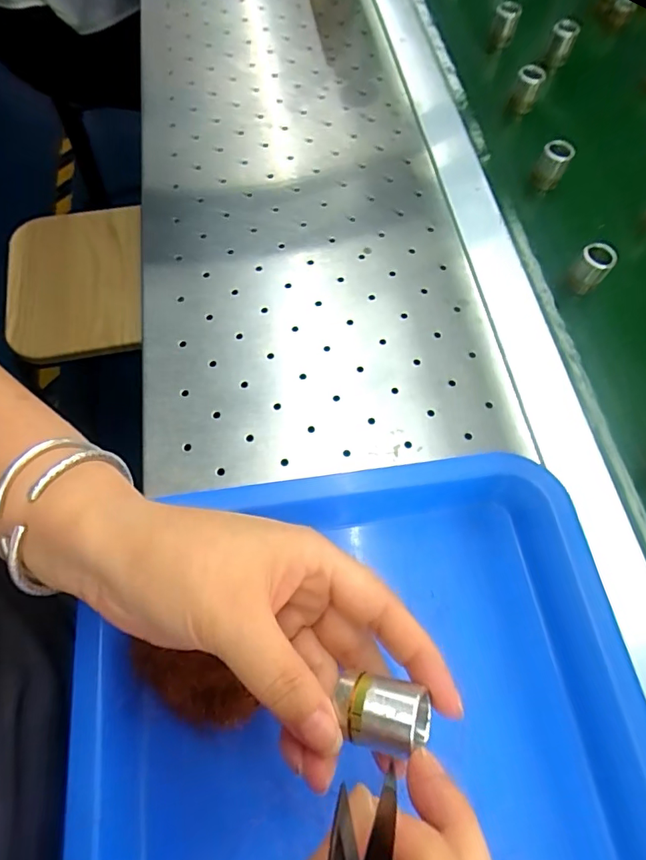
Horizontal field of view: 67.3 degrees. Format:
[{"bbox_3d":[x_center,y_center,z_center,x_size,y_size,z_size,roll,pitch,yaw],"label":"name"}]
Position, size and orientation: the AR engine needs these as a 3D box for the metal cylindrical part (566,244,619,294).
[{"bbox_3d":[0.195,-0.116,0.356,0.022,0.037,0.020,1,66,-2],"label":"metal cylindrical part"}]

